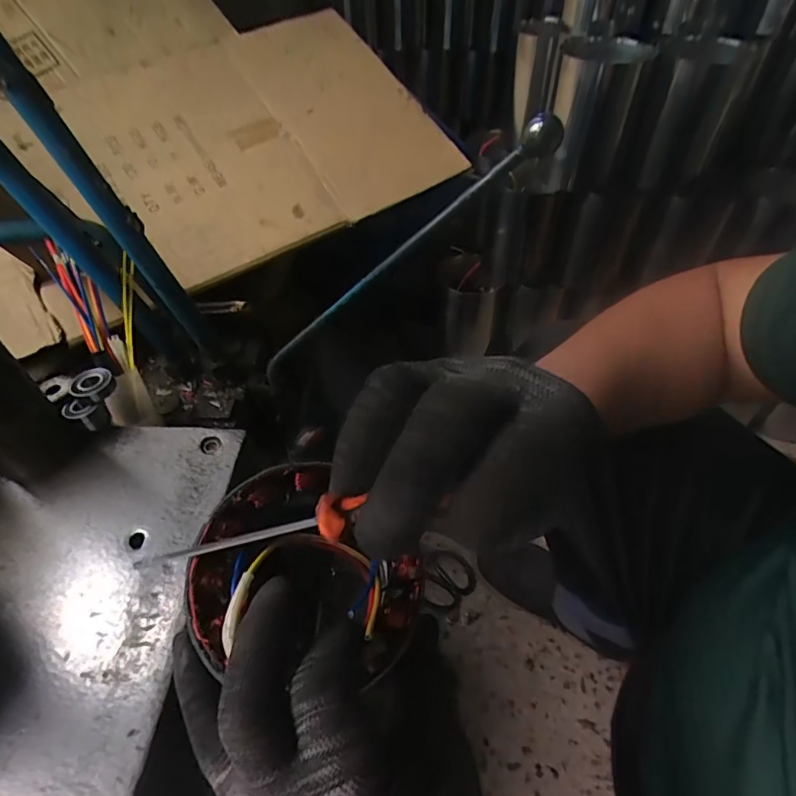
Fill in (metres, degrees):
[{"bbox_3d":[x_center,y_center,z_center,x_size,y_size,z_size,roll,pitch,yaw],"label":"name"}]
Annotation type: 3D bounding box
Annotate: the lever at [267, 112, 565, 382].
[{"bbox_3d":[-0.024,-0.116,0.491,0.027,0.421,0.022,38,45,-24],"label":"lever"}]

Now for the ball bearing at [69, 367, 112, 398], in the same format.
[{"bbox_3d":[-0.297,-0.016,0.473,0.036,0.014,0.028,-35,56,-26],"label":"ball bearing"}]

